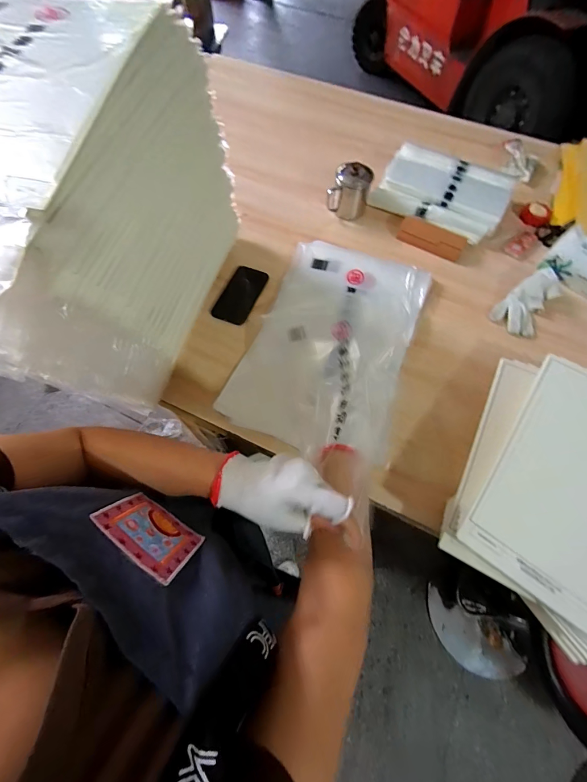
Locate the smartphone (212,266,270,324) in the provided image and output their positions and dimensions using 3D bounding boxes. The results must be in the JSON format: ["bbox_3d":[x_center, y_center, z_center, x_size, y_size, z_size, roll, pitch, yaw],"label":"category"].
[{"bbox_3d":[-0.118,-0.216,0.732,0.079,0.006,0.152,20,67,8],"label":"smartphone"}]

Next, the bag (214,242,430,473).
[{"bbox_3d":[0.081,-0.130,0.615,0.307,0.143,0.476,21,67,8],"label":"bag"}]

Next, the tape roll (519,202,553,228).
[{"bbox_3d":[0.606,-0.442,0.825,0.068,0.024,0.079,37,70,14],"label":"tape roll"}]

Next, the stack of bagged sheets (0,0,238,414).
[{"bbox_3d":[-0.303,-0.227,0.492,0.268,0.363,0.479,14,66,5],"label":"stack of bagged sheets"}]

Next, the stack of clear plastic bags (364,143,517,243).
[{"bbox_3d":[0.370,-0.499,0.824,0.301,0.061,0.207,27,68,11],"label":"stack of clear plastic bags"}]

